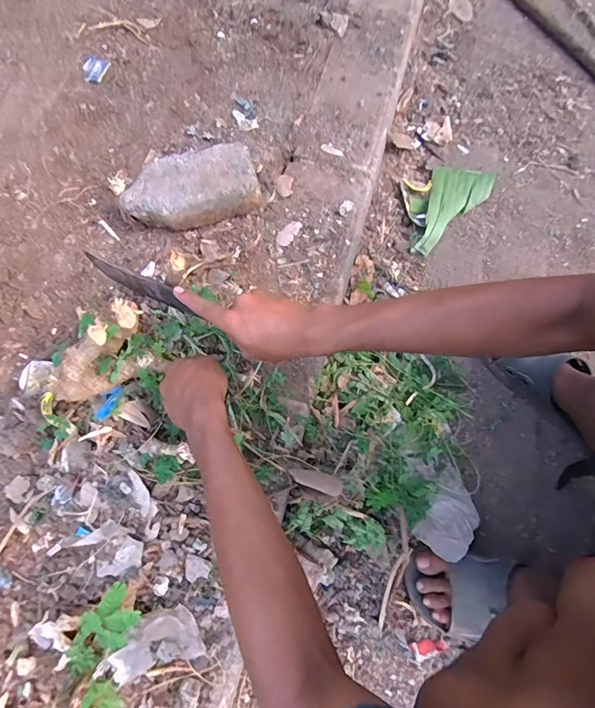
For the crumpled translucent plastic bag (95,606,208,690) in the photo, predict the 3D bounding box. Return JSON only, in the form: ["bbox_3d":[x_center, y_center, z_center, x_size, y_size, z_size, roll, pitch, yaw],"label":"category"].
[{"bbox_3d":[-0.159,0.312,0.442,0.100,0.044,0.058,-17,70,-5],"label":"crumpled translucent plastic bag"}]

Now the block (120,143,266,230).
[{"bbox_3d":[-0.161,-0.251,0.644,0.198,0.077,0.099,-12,70,-4],"label":"block"}]

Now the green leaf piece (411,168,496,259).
[{"bbox_3d":[0.301,-0.284,0.786,0.113,0.021,0.234,22,69,9],"label":"green leaf piece"}]

